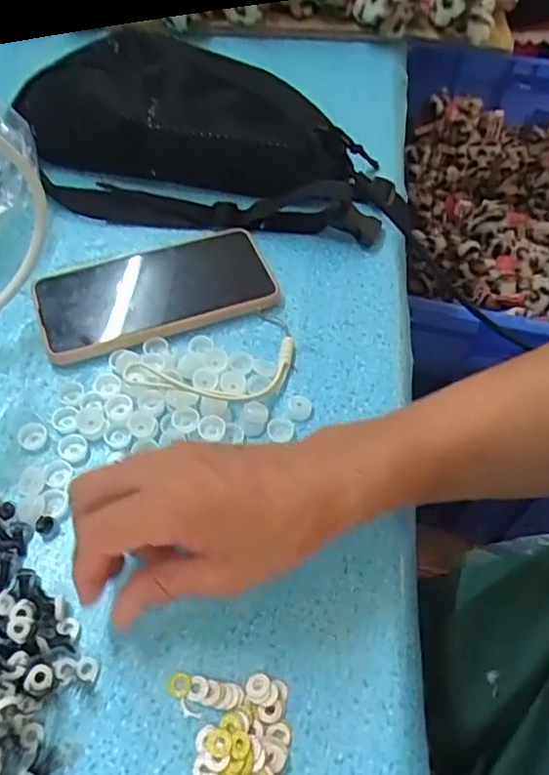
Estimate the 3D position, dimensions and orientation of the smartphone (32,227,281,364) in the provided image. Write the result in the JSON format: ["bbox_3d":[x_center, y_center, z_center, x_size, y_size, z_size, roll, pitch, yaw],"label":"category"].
[{"bbox_3d":[-0.084,-0.071,0.441,0.162,0.011,0.085,-16,58,-11],"label":"smartphone"}]

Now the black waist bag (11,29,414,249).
[{"bbox_3d":[-0.044,-0.196,0.474,0.311,0.095,0.114,3,54,0],"label":"black waist bag"}]

